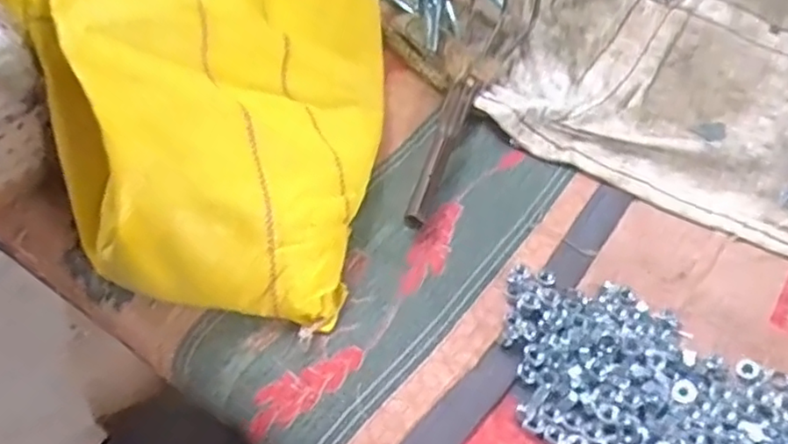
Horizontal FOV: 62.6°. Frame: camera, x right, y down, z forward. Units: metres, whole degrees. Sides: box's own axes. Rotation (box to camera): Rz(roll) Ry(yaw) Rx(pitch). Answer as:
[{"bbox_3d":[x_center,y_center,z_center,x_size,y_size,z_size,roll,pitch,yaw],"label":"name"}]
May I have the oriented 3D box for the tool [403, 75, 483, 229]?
[{"bbox_3d":[0.041,-0.067,0.543,0.023,0.012,0.179,29,52,-6],"label":"tool"}]

